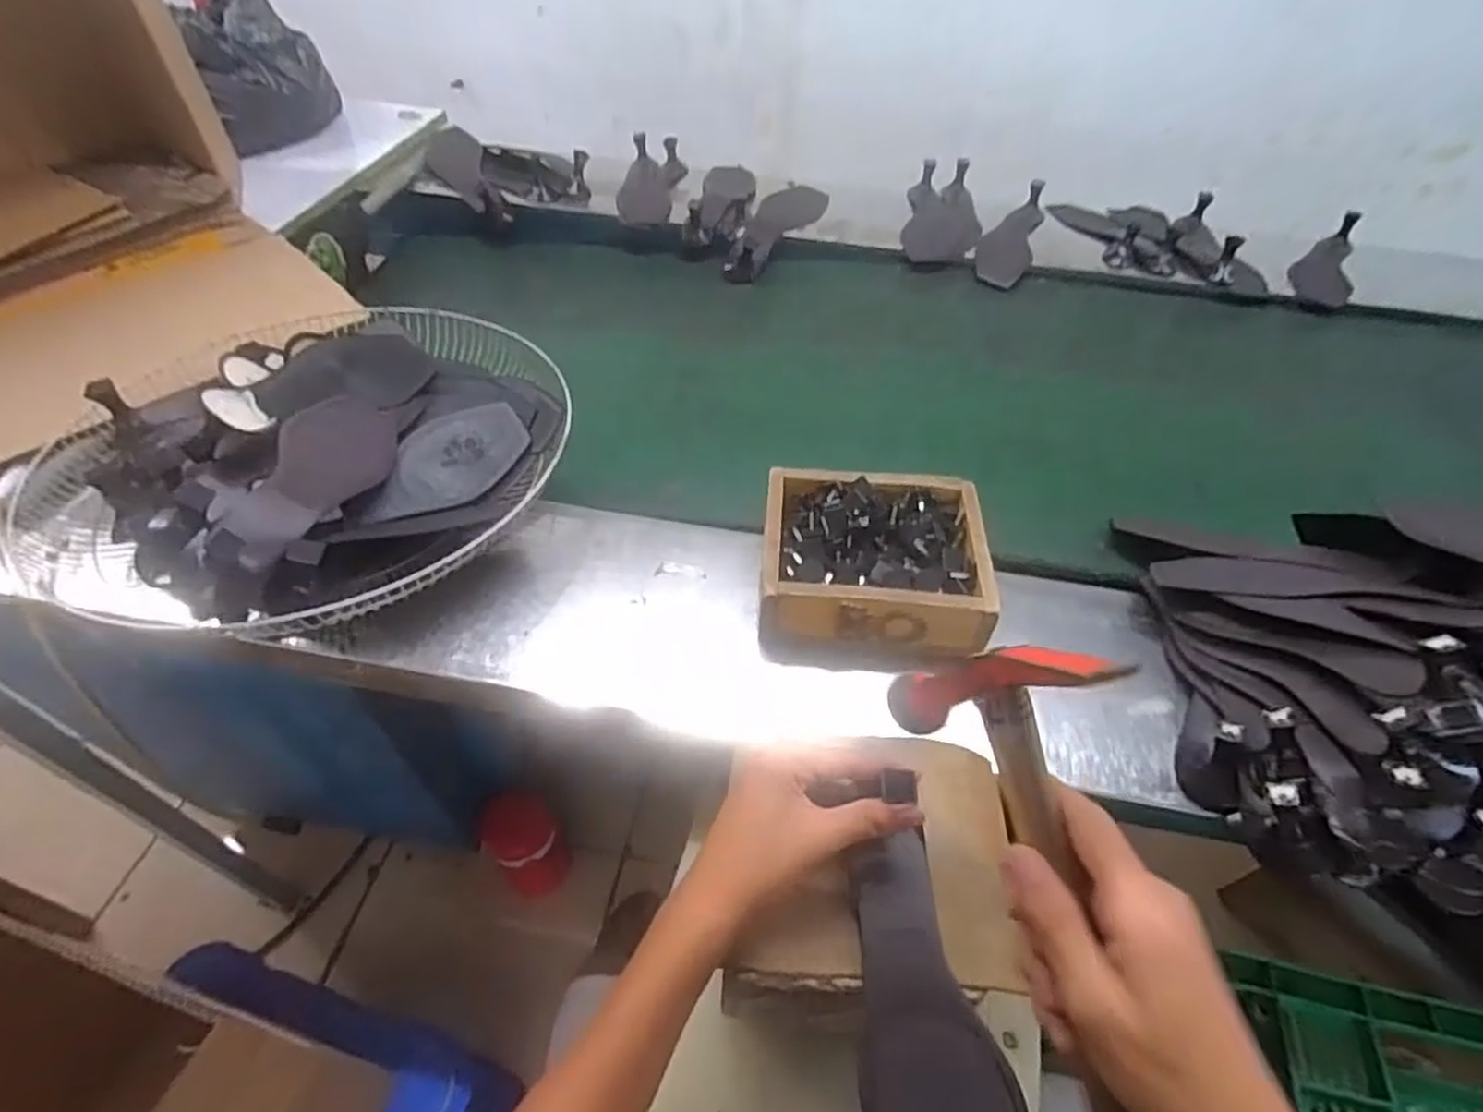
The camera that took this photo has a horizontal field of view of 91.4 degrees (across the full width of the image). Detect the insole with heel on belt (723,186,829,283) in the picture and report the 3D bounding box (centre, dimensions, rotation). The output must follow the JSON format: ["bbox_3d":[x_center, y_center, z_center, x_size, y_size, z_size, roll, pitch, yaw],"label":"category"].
[{"bbox_3d":[0.052,-0.481,1.048,0.070,0.048,0.225,29,66,21],"label":"insole with heel on belt"}]

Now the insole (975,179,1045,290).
[{"bbox_3d":[0.396,-0.477,1.058,0.076,0.054,0.239,17,50,13],"label":"insole"}]

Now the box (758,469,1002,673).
[{"bbox_3d":[0.108,0.006,0.607,0.178,0.061,0.169,4,48,1],"label":"box"}]

